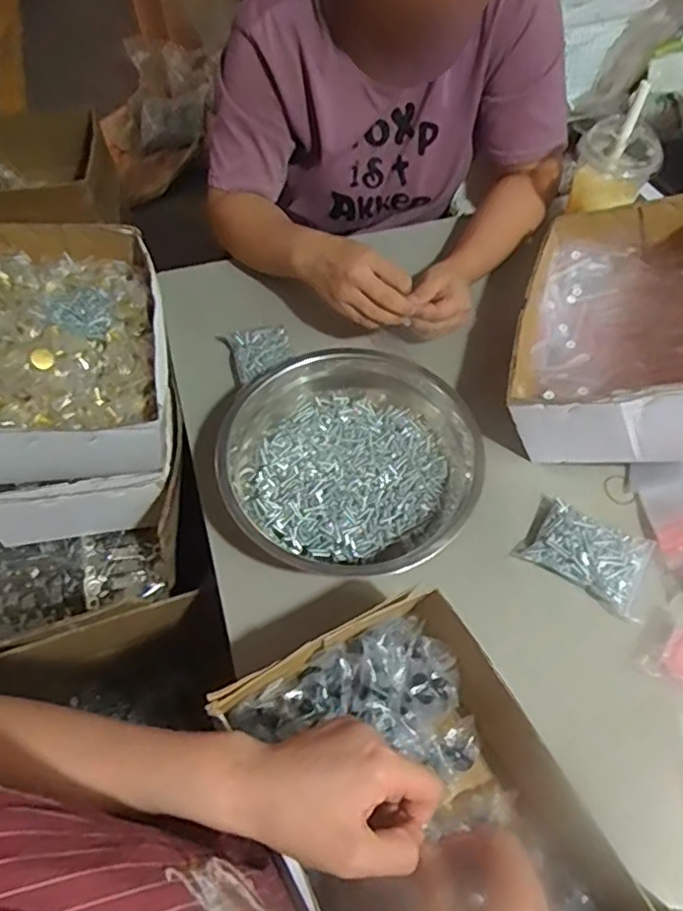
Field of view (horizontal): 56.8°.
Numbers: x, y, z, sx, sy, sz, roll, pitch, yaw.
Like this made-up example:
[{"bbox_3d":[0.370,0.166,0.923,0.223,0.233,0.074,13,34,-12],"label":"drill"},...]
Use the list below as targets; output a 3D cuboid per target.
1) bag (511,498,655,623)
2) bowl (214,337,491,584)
[{"bbox_3d":[0.244,0.096,0.621,0.120,0.036,0.078,29,63,17],"label":"bag"},{"bbox_3d":[0.010,0.004,0.645,0.251,0.077,0.257,0,58,0],"label":"bowl"}]

